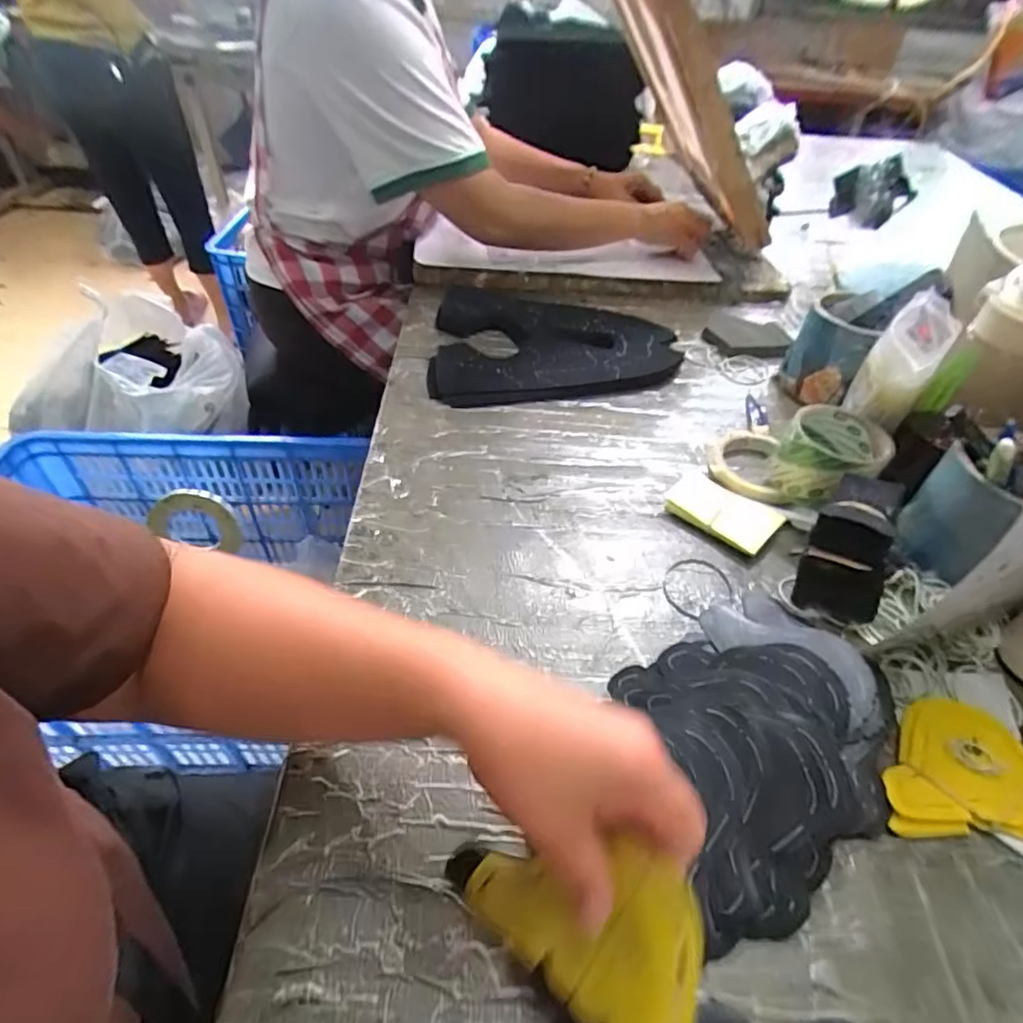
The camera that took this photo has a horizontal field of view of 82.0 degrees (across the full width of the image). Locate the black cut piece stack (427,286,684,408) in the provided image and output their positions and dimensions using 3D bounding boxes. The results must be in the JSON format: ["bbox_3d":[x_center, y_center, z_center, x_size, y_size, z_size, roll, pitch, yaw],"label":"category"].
[{"bbox_3d":[0.046,-0.218,0.748,0.310,0.031,0.234,-6,46,-12],"label":"black cut piece stack"}]

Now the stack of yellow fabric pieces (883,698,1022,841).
[{"bbox_3d":[0.307,0.171,0.389,0.131,0.010,0.095,9,45,4],"label":"stack of yellow fabric pieces"}]

